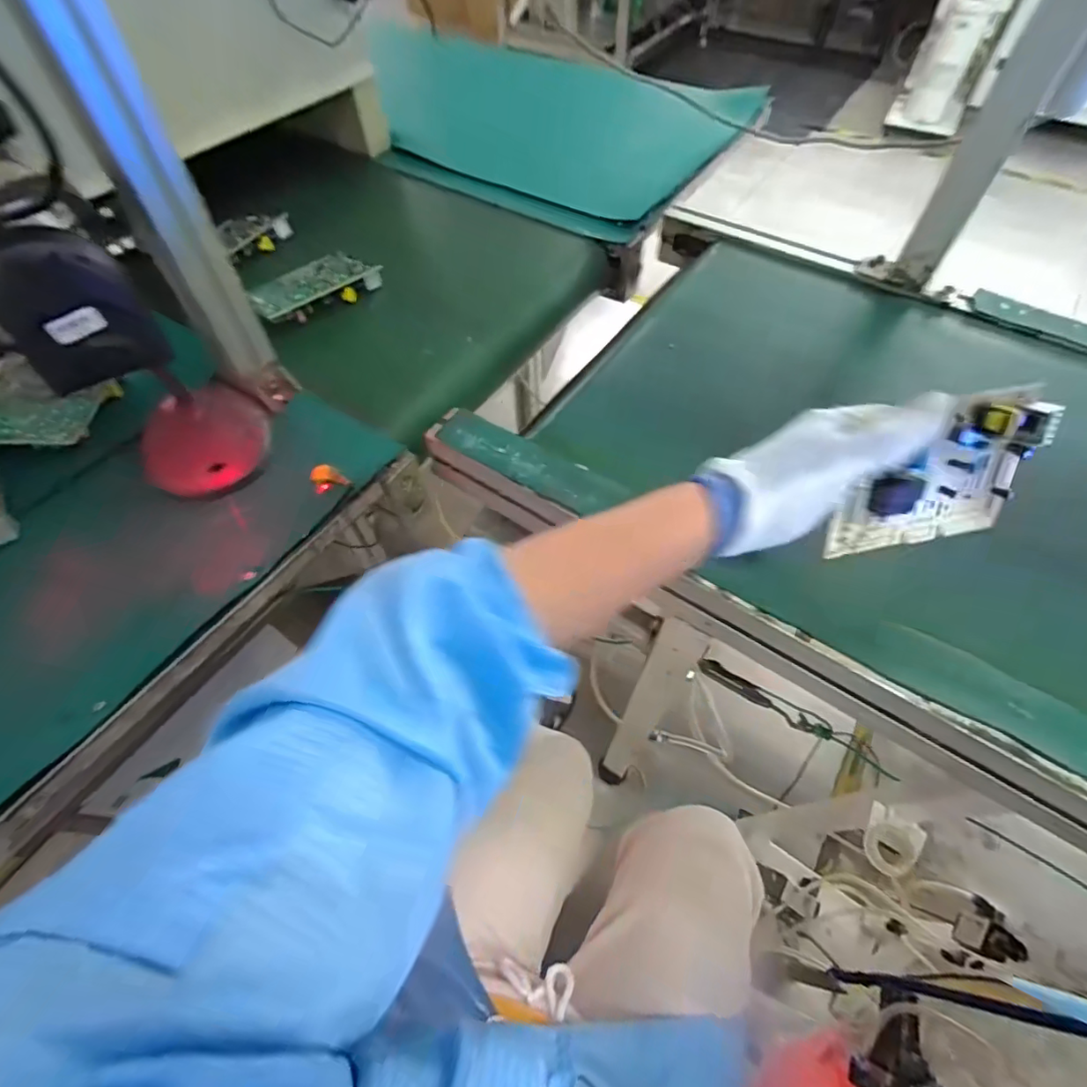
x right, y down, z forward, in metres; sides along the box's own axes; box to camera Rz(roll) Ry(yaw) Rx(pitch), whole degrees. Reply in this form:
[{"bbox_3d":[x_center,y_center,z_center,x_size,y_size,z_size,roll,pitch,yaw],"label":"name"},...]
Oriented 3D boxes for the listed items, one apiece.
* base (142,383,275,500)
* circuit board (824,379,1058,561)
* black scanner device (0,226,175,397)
[{"bbox_3d":[-0.310,-0.094,0.499,0.109,0.026,0.115,5,63,-10],"label":"base"},{"bbox_3d":[0.255,-0.040,0.351,0.136,0.094,0.024,-14,32,-6],"label":"circuit board"},{"bbox_3d":[-0.288,-0.143,0.337,0.067,0.085,0.072,-2,59,0],"label":"black scanner device"}]

